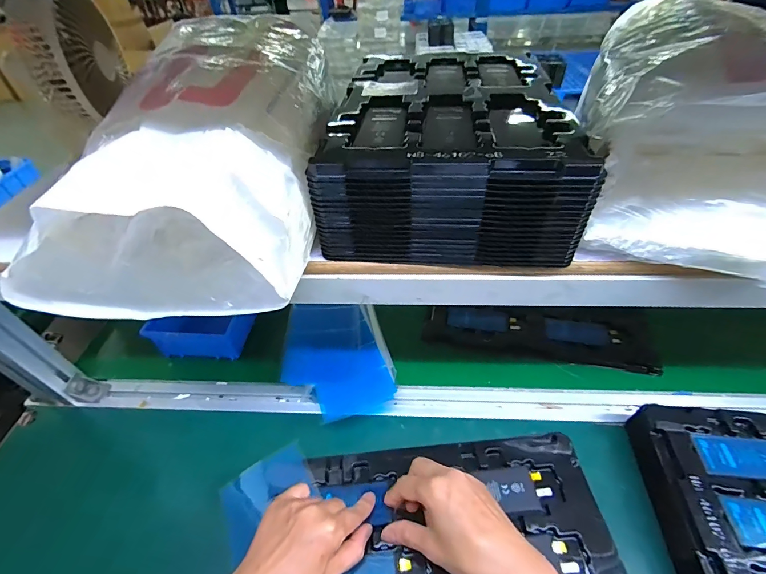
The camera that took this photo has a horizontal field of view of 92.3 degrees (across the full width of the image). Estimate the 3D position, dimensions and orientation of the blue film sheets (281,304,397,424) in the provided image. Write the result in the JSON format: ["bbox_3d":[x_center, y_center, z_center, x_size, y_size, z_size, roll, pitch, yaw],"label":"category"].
[{"bbox_3d":[-0.063,0.092,0.507,0.138,0.031,0.174,-13,46,-9],"label":"blue film sheets"}]

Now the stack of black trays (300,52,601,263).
[{"bbox_3d":[0.070,-0.164,0.421,0.233,0.101,0.299,2,45,6],"label":"stack of black trays"}]

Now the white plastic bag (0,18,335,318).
[{"bbox_3d":[-0.177,-0.130,0.369,0.235,0.144,0.316,0,45,4],"label":"white plastic bag"}]

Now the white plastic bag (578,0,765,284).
[{"bbox_3d":[0.318,-0.170,0.370,0.201,0.136,0.310,11,47,14],"label":"white plastic bag"}]

